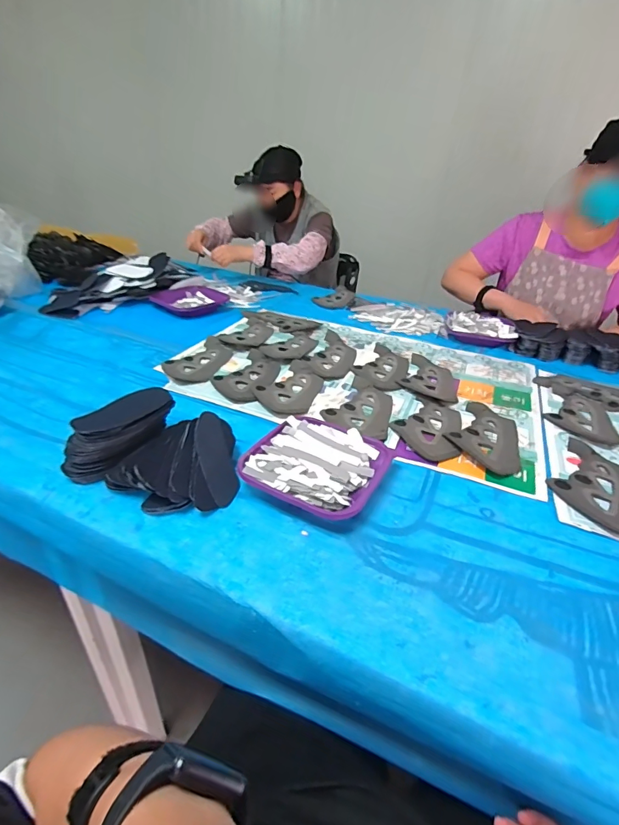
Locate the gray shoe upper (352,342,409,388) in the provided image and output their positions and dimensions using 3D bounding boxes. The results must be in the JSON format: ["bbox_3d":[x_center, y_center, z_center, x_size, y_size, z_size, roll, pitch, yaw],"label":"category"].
[{"bbox_3d":[0.166,-0.104,0.919,0.108,0.005,0.204,18,35,21],"label":"gray shoe upper"}]

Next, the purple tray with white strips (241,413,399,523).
[{"bbox_3d":[0.011,0.076,0.588,0.176,0.049,0.161,17,34,19],"label":"purple tray with white strips"}]

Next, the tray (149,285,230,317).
[{"bbox_3d":[-0.344,-0.322,1.204,0.152,0.036,0.161,26,38,31],"label":"tray"}]

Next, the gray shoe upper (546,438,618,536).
[{"bbox_3d":[0.433,0.105,0.617,0.122,0.006,0.187,28,39,32],"label":"gray shoe upper"}]

